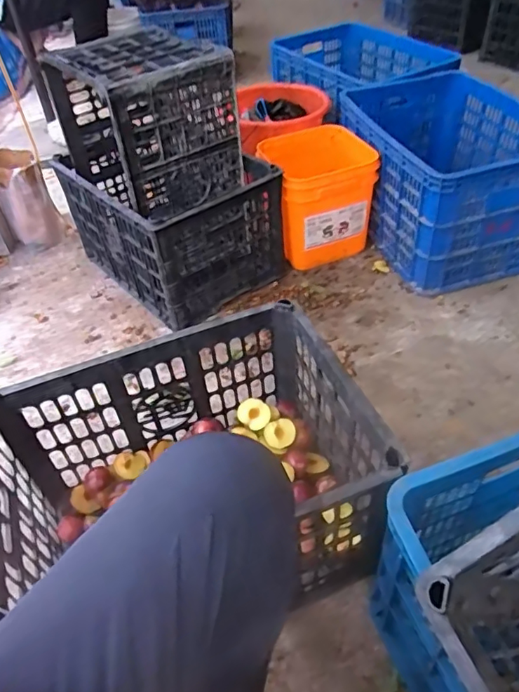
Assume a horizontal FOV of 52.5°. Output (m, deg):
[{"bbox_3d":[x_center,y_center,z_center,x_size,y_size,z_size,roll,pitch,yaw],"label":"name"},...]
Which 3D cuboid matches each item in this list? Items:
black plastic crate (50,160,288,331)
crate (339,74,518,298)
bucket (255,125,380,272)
[{"bbox_3d":[-0.202,-0.304,1.297,0.349,0.259,0.456,-33,52,-24],"label":"black plastic crate"},{"bbox_3d":[0.464,-0.454,1.358,0.414,0.287,0.592,-16,47,-9],"label":"crate"},{"bbox_3d":[0.165,-0.376,1.345,0.276,0.236,0.264,-12,46,-5],"label":"bucket"}]

